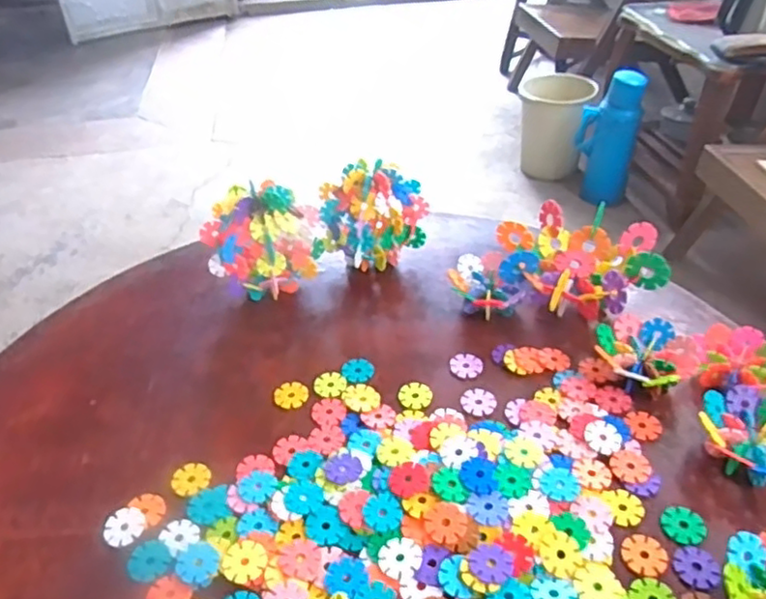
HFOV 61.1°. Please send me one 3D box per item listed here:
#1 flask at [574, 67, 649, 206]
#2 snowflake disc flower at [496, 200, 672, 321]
[{"bbox_3d":[0.602,-0.431,1.747,0.149,0.358,0.110,9,41,15],"label":"flask"},{"bbox_3d":[0.206,-0.029,0.695,0.159,0.080,0.143,2,39,6],"label":"snowflake disc flower"}]

